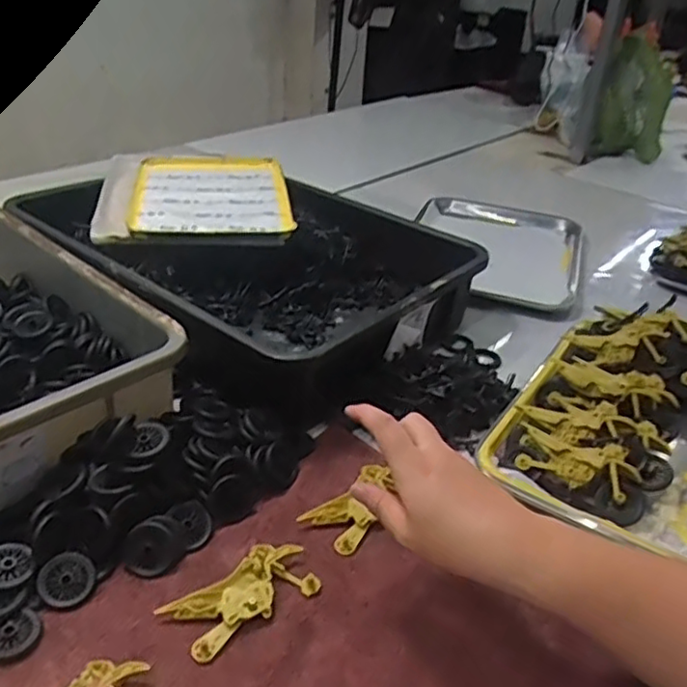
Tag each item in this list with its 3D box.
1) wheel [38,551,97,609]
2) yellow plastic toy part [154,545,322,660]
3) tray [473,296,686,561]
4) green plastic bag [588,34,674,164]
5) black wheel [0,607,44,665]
[{"bbox_3d":[-0.192,0.165,0.457,0.036,0.007,0.036,12,56,-18],"label":"wheel"},{"bbox_3d":[-0.070,0.177,0.460,0.100,0.010,0.054,-25,43,-37],"label":"yellow plastic toy part"},{"bbox_3d":[0.305,0.080,0.637,0.250,0.070,0.327,23,37,27],"label":"tray"},{"bbox_3d":[0.667,-0.555,1.493,0.144,0.234,0.222,16,34,17],"label":"green plastic bag"},{"bbox_3d":[-0.215,0.190,0.425,0.037,0.006,0.033,-19,39,-32],"label":"black wheel"}]

